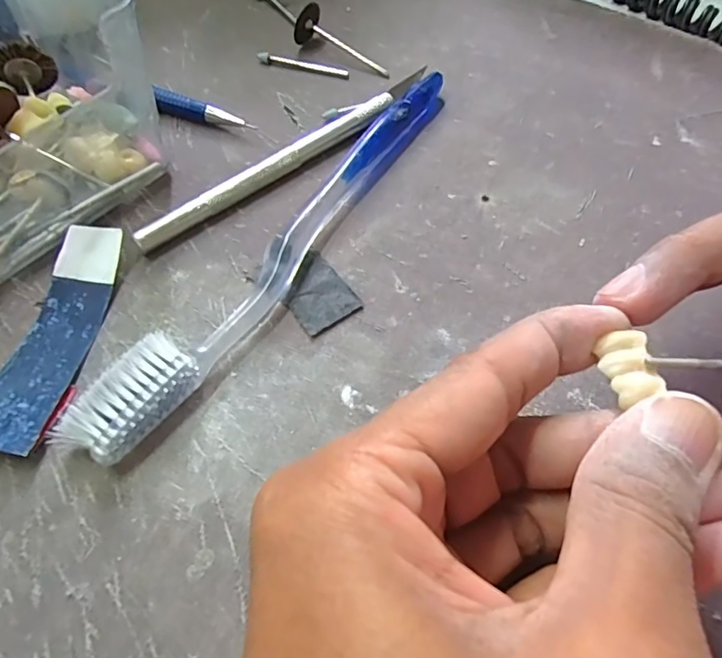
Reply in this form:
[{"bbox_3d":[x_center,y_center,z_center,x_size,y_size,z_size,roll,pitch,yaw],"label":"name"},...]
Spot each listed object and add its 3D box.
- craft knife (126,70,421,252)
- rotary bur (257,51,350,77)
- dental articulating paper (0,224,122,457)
[{"bbox_3d":[-0.025,-0.063,0.197,0.128,0.010,0.007,-37,65,-20],"label":"craft knife"},{"bbox_3d":[-0.026,-0.117,0.233,0.043,0.004,0.005,16,60,10],"label":"rotary bur"},{"bbox_3d":[-0.092,0.001,0.159,0.020,0.009,0.075,6,59,4],"label":"dental articulating paper"}]

